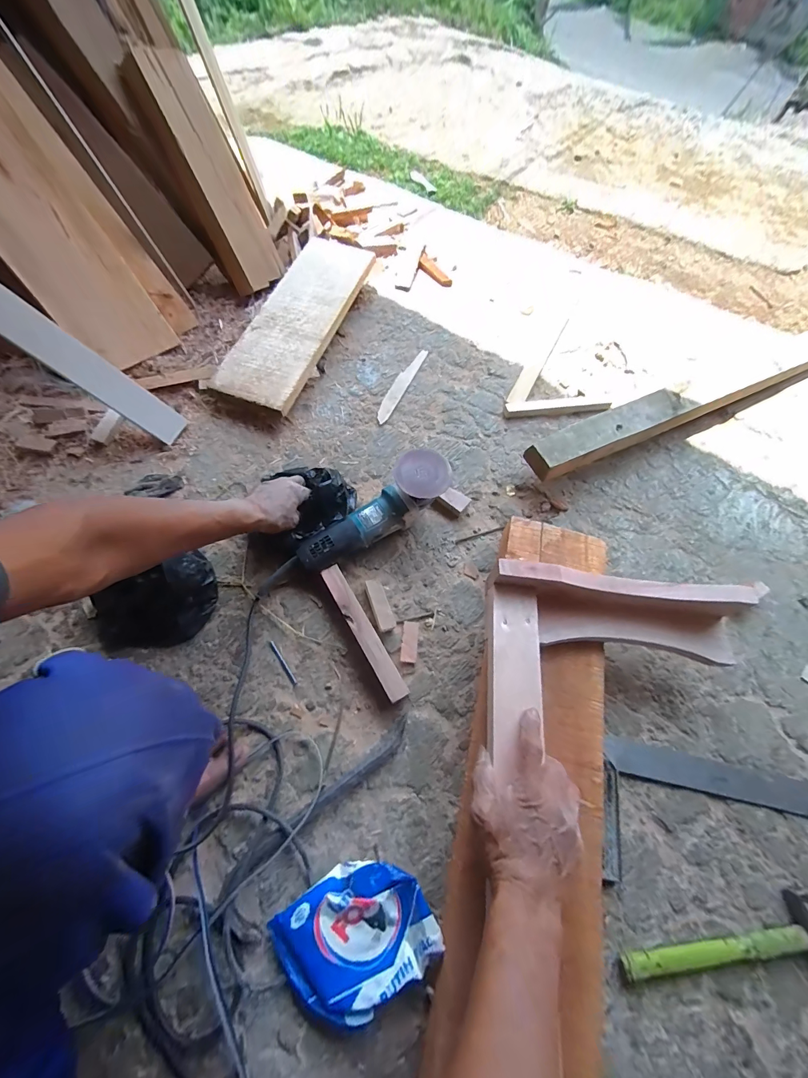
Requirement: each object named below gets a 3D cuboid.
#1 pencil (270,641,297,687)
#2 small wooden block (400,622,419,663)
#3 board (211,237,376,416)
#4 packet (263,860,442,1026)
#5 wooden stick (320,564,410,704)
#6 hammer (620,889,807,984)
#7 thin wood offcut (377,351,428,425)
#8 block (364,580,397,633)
[{"bbox_3d":[-0.181,0.186,0.565,0.006,0.006,0.075,-33,68,-16],"label":"pencil"},{"bbox_3d":[0.009,0.158,0.581,0.024,0.007,0.061,5,63,2],"label":"small wooden block"},{"bbox_3d":[-0.232,-0.489,0.829,0.181,0.031,0.490,19,70,7],"label":"board"},{"bbox_3d":[-0.051,0.436,0.418,0.156,0.041,0.119,-29,67,-14],"label":"packet"},{"bbox_3d":[-0.061,0.140,0.570,0.028,0.043,0.217,-28,68,-15],"label":"wooden stick"},{"bbox_3d":[0.368,0.479,0.417,0.240,0.020,0.082,-12,64,-6],"label":"hammer"},{"bbox_3d":[-0.007,-0.342,0.831,0.032,0.005,0.237,21,65,10],"label":"thin wood offcut"},{"bbox_3d":[-0.038,0.105,0.595,0.028,0.037,0.085,-18,65,-9],"label":"block"}]

